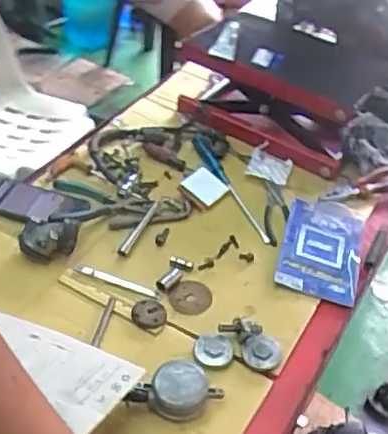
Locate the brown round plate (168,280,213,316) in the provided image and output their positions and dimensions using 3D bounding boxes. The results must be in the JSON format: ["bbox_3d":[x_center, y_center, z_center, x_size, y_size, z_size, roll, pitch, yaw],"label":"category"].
[{"bbox_3d":[-0.004,0.118,0.932,0.060,0.005,0.064,3,42,-3],"label":"brown round plate"}]

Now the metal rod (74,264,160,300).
[{"bbox_3d":[-0.116,0.095,0.947,0.138,0.006,0.019,18,43,13],"label":"metal rod"}]

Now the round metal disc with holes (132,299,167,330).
[{"bbox_3d":[-0.063,0.140,0.908,0.048,0.010,0.046,3,42,-3],"label":"round metal disc with holes"}]

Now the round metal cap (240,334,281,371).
[{"bbox_3d":[0.092,0.188,0.863,0.053,0.022,0.047,9,42,4],"label":"round metal cap"}]

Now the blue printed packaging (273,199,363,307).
[{"bbox_3d":[0.209,0.048,1.026,0.122,0.015,0.221,13,42,8],"label":"blue printed packaging"}]

